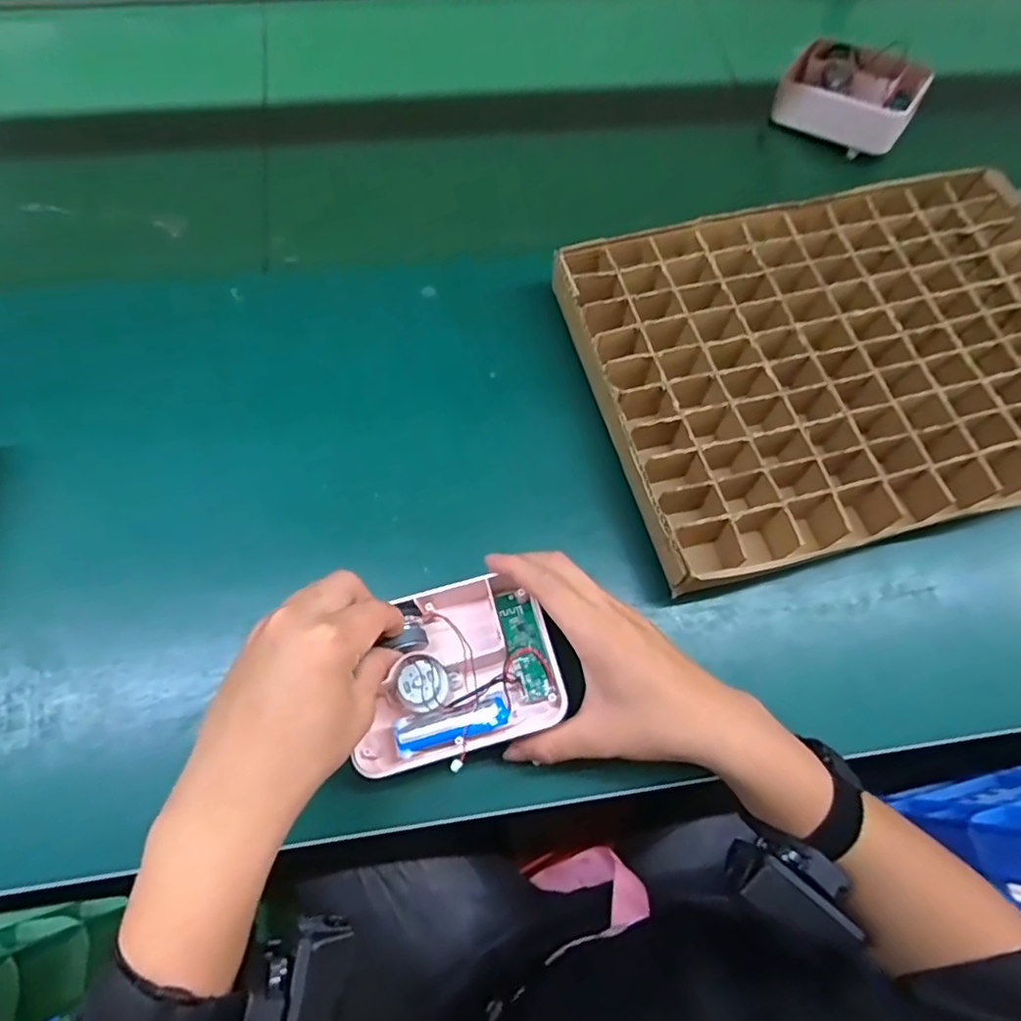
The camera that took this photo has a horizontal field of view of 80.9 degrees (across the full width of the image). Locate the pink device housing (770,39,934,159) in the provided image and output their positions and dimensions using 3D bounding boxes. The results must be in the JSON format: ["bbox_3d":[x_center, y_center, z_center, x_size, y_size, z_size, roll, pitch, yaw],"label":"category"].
[{"bbox_3d":[0.341,-0.421,0.603,0.125,0.053,0.104,27,69,8],"label":"pink device housing"}]

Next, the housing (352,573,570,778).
[{"bbox_3d":[-0.036,0.098,0.373,0.122,0.042,0.096,-13,70,-8],"label":"housing"}]

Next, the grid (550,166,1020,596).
[{"bbox_3d":[0.271,-0.123,0.480,0.418,0.052,0.286,-14,70,-8],"label":"grid"}]

